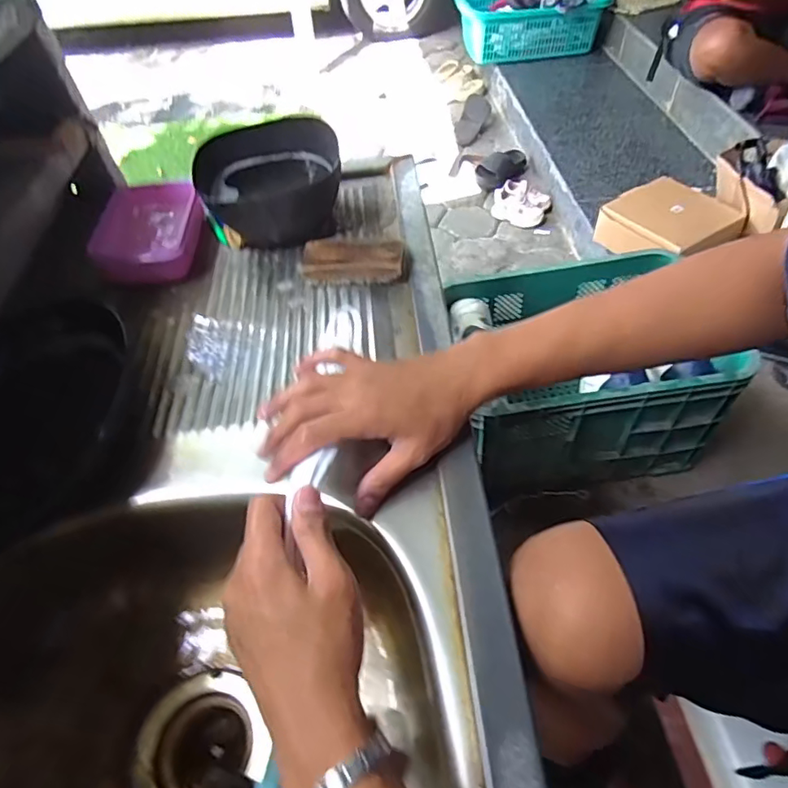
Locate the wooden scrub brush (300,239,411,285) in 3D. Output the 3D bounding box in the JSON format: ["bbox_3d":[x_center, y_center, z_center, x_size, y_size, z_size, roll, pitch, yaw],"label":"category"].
[{"bbox_3d":[-0.041,-0.141,0.551,0.109,0.030,0.052,0,51,4],"label":"wooden scrub brush"}]

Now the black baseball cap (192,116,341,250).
[{"bbox_3d":[-0.146,-0.239,0.606,0.162,0.077,0.149,-10,51,-4],"label":"black baseball cap"}]

